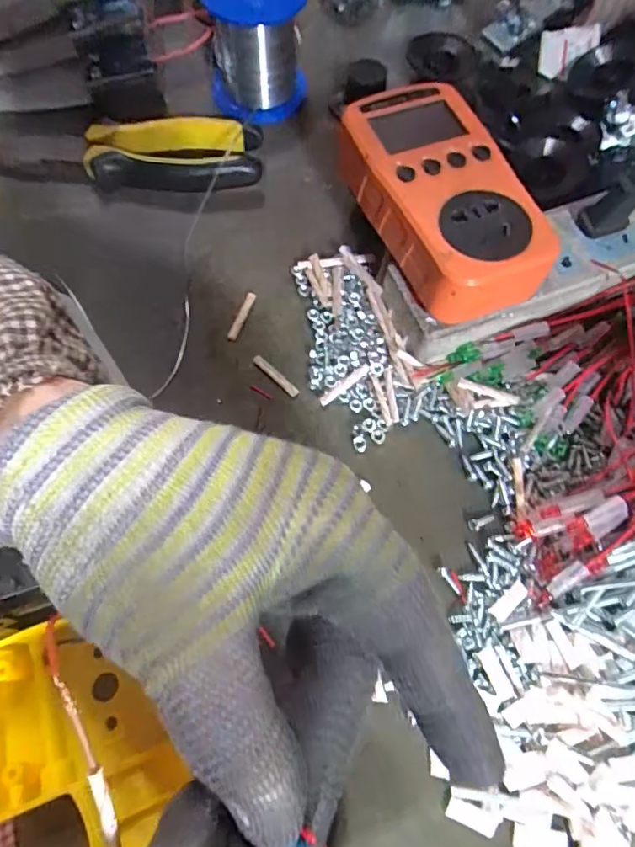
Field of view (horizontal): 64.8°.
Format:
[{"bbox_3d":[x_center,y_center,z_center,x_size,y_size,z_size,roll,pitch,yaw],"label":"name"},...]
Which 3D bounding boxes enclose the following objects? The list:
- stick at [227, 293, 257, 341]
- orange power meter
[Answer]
[{"bbox_3d":[-0.041,-0.059,0.270,0.005,0.004,0.031,19,70,7],"label":"stick"},{"bbox_3d":[0.054,-0.103,0.234,0.064,0.030,0.111,-19,69,-10],"label":"orange power meter"}]

